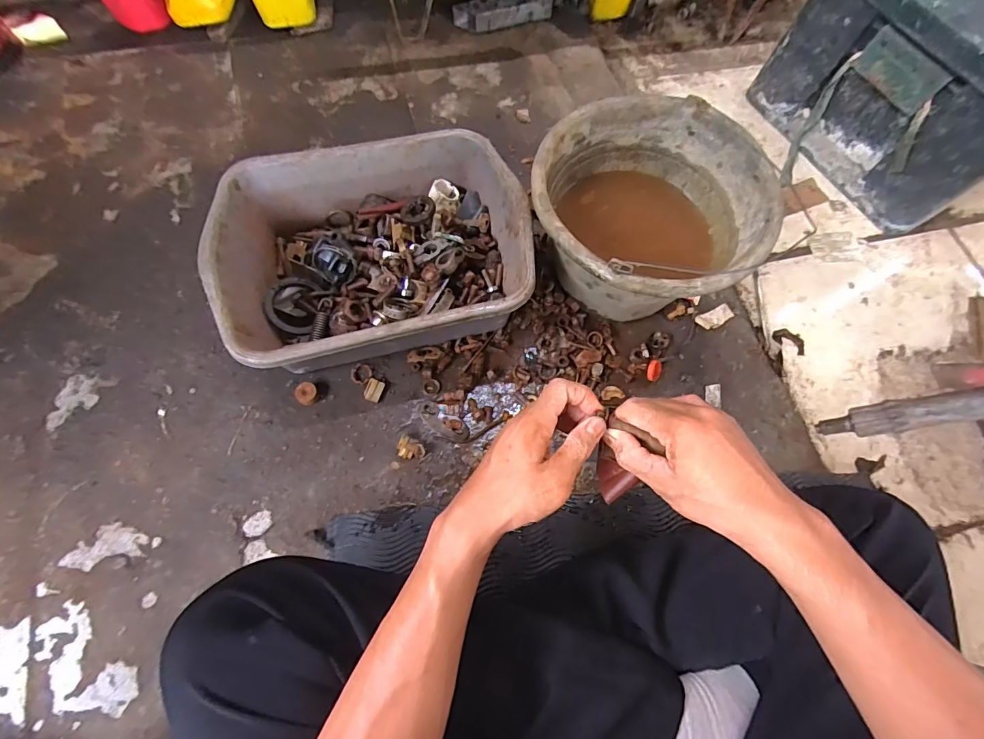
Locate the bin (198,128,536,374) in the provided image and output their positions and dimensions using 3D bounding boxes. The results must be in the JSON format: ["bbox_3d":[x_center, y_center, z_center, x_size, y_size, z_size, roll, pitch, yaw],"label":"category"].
[{"bbox_3d":[-0.137,-0.130,0.542,0.345,0.128,0.260,-14,69,-10],"label":"bin"}]

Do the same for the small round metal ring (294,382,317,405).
[{"bbox_3d":[-0.225,0.029,0.534,0.024,0.015,0.026,34,71,9],"label":"small round metal ring"}]

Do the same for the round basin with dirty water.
[{"bbox_3d":[0.170,-0.168,0.524,0.244,0.150,0.235,1,69,-3],"label":"round basin with dirty water"}]

